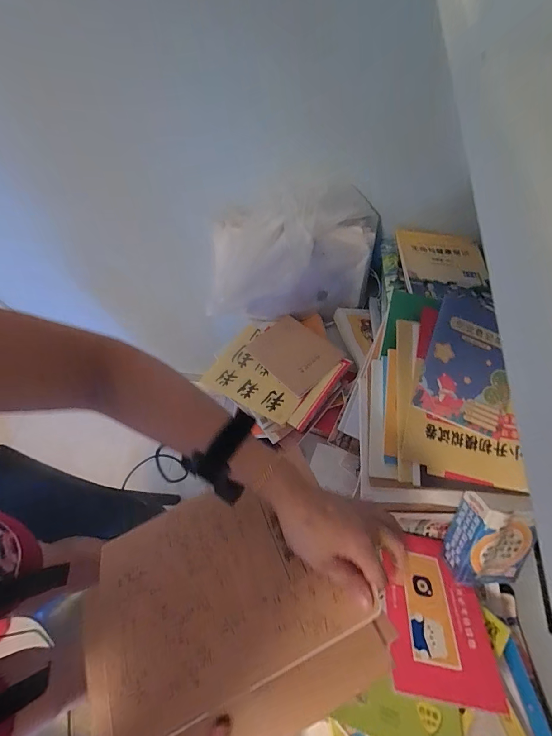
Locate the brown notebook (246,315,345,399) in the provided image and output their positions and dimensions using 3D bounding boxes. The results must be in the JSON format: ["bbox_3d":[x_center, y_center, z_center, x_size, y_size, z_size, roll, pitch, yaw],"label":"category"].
[{"bbox_3d":[0.038,-0.036,0.763,0.131,0.008,0.211,-40,51,-7],"label":"brown notebook"}]

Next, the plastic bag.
[{"bbox_3d":[0.031,-0.241,0.733,0.363,0.276,0.145,-4,64,1],"label":"plastic bag"}]

